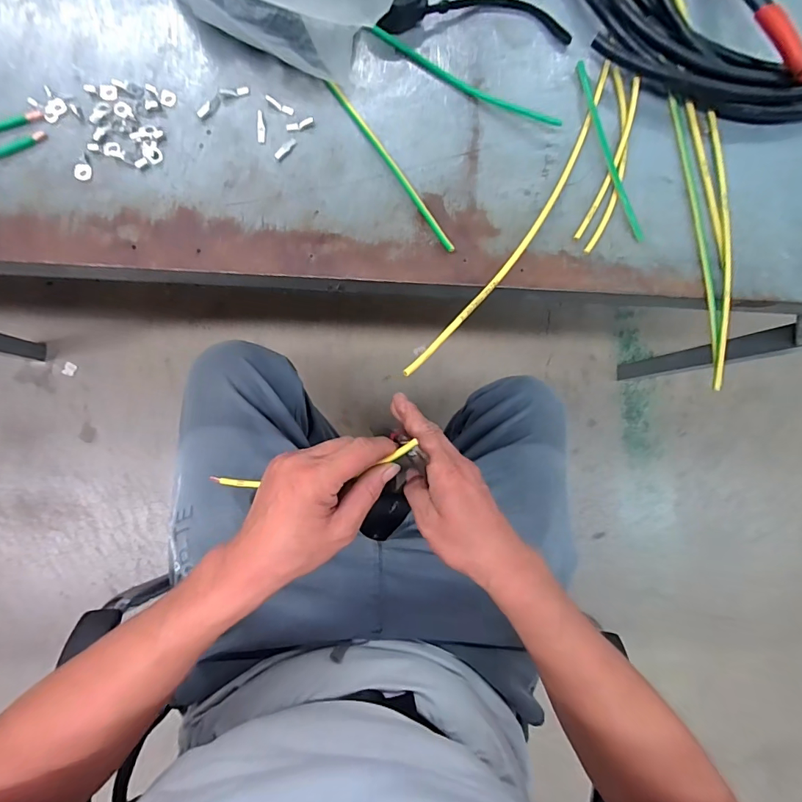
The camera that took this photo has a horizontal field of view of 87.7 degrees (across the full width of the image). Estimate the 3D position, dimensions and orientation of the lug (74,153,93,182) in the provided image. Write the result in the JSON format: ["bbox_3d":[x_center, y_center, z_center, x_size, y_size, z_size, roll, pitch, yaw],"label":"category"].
[{"bbox_3d":[-0.298,-0.219,0.391,0.015,0.004,0.026,4,84,-4],"label":"lug"}]

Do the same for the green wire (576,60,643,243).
[{"bbox_3d":[0.214,-0.259,0.432,0.011,0.007,0.199,-16,85,-6],"label":"green wire"}]

